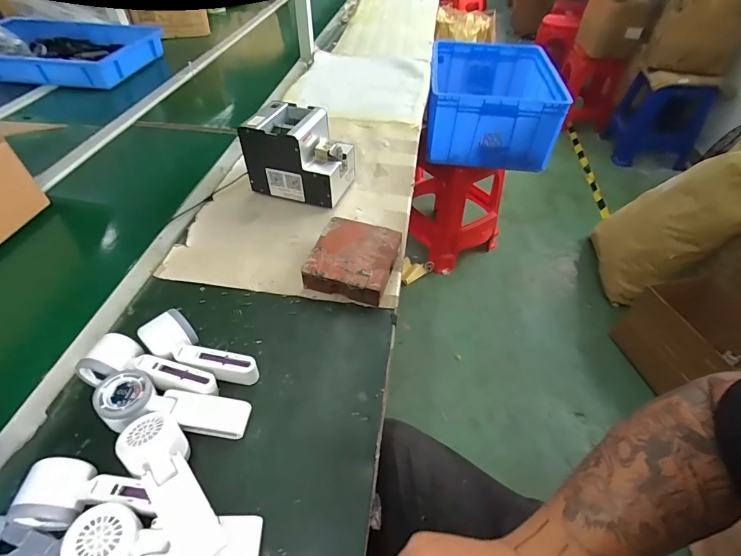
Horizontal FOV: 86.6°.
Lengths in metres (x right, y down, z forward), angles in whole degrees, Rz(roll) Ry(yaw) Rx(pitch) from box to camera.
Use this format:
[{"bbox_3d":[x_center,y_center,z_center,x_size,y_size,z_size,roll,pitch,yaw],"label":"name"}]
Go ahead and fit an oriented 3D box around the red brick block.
[{"bbox_3d":[-0.027,-0.032,0.655,0.132,0.050,0.143,12,47,10],"label":"red brick block"}]

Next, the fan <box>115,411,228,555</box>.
[{"bbox_3d":[-0.201,0.216,0.405,0.058,0.056,0.165,-32,55,-28],"label":"fan"}]

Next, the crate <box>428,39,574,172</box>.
[{"bbox_3d":[0.405,-0.609,1.380,0.399,0.243,0.518,7,47,5],"label":"crate"}]

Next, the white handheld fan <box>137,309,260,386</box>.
[{"bbox_3d":[-0.224,0.099,0.515,0.160,0.052,0.058,21,49,17],"label":"white handheld fan"}]

